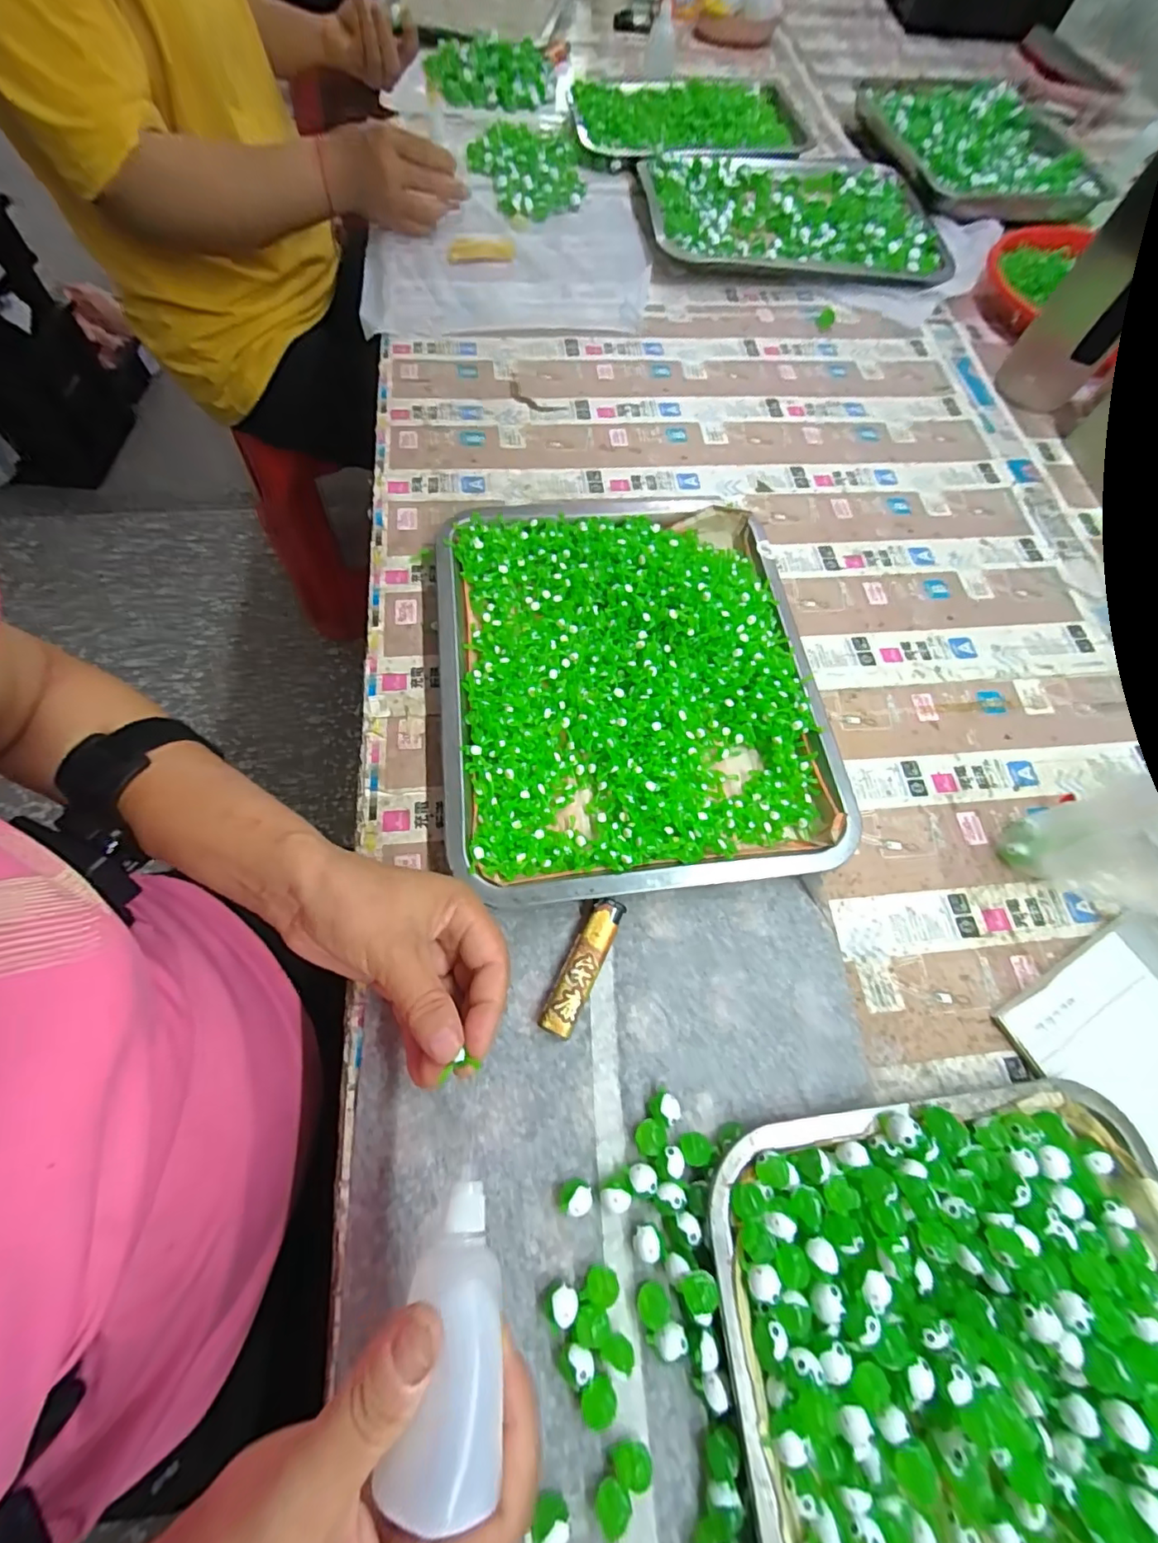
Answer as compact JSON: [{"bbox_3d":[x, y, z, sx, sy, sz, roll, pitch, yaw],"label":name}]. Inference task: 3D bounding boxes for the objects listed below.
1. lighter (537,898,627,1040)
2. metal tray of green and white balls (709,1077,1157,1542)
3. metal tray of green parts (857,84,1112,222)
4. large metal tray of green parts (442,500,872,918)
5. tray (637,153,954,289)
[{"bbox_3d":[0.002,0.112,0.318,0.020,0.015,0.080,26,68,7],"label":"lighter"},{"bbox_3d":[0.190,0.312,0.236,0.230,0.031,0.286,-4,68,-6],"label":"metal tray of green and white balls"},{"bbox_3d":[0.555,-0.851,0.731,0.268,0.036,0.347,-8,68,-7],"label":"metal tray of green parts"},{"bbox_3d":[0.034,-0.069,0.391,0.253,0.040,0.307,-5,68,-6],"label":"large metal tray of green parts"},{"bbox_3d":[0.248,-0.675,0.657,0.330,0.024,0.269,3,67,-3],"label":"tray"}]

